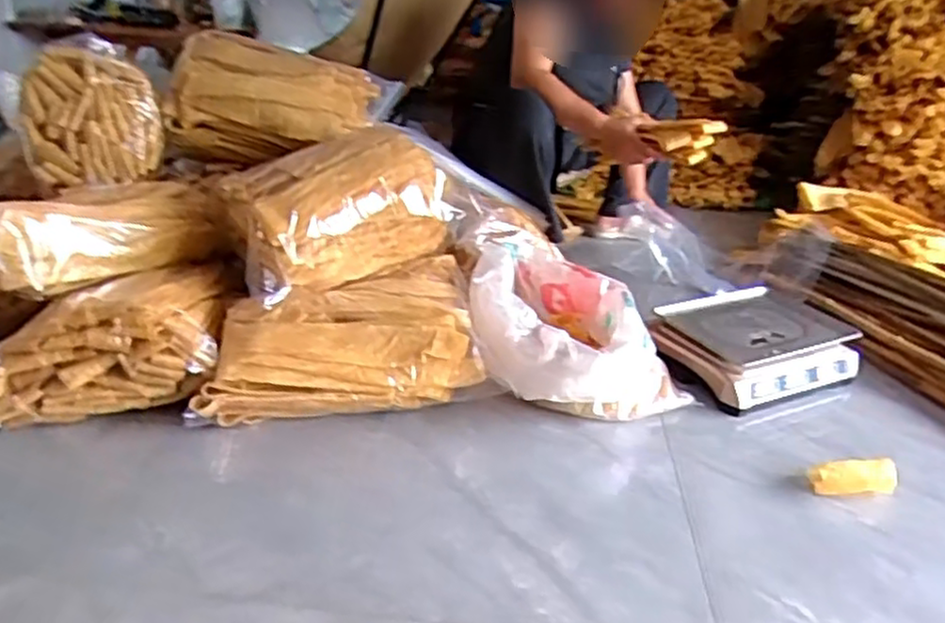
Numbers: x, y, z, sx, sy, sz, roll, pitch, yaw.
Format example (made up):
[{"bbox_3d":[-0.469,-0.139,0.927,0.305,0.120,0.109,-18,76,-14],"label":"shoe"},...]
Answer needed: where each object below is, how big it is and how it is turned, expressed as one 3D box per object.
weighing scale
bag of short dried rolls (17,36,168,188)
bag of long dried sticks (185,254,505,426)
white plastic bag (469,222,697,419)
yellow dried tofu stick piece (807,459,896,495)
[{"bbox_3d":[0.561,0.054,1.454,0.380,0.091,0.270,-6,27,-24],"label":"weighing scale"},{"bbox_3d":[-0.712,-0.374,1.378,0.239,0.207,0.161,-13,28,-32],"label":"bag of short dried rolls"},{"bbox_3d":[-0.226,0.048,1.288,0.457,0.169,0.294,-2,24,-12],"label":"bag of long dried sticks"},{"bbox_3d":[0.190,0.025,1.385,0.389,0.199,0.449,3,23,0],"label":"white plastic bag"},{"bbox_3d":[0.574,0.244,1.095,0.125,0.051,0.042,-6,24,5],"label":"yellow dried tofu stick piece"}]

